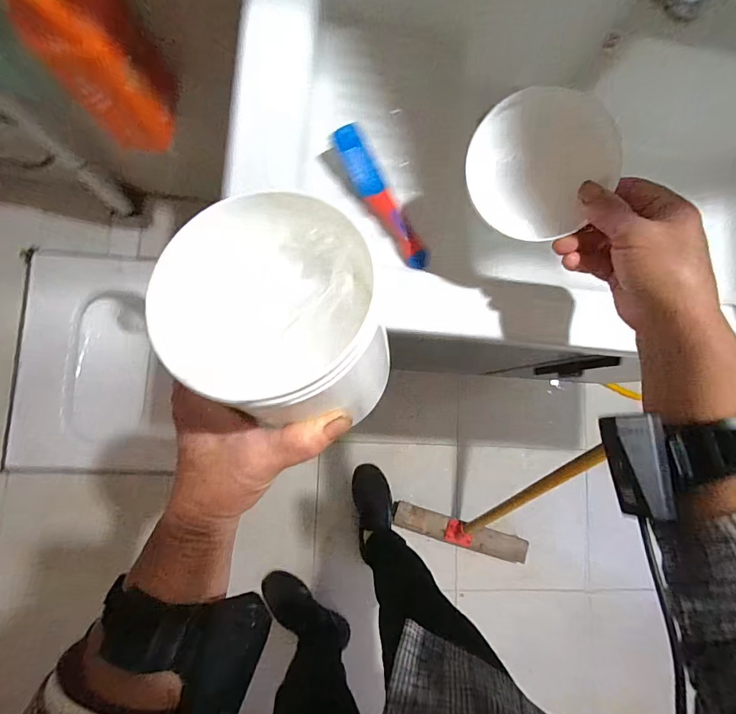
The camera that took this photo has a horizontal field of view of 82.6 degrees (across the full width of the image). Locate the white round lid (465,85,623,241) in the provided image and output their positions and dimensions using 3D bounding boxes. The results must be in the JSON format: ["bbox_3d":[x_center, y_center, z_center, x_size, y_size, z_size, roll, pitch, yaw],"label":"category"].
[{"bbox_3d":[0.136,-0.155,0.337,0.106,0.010,0.109,1,100,8],"label":"white round lid"}]

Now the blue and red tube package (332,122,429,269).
[{"bbox_3d":[0.016,-0.166,0.440,0.029,0.025,0.161,-31,87,-9],"label":"blue and red tube package"}]

